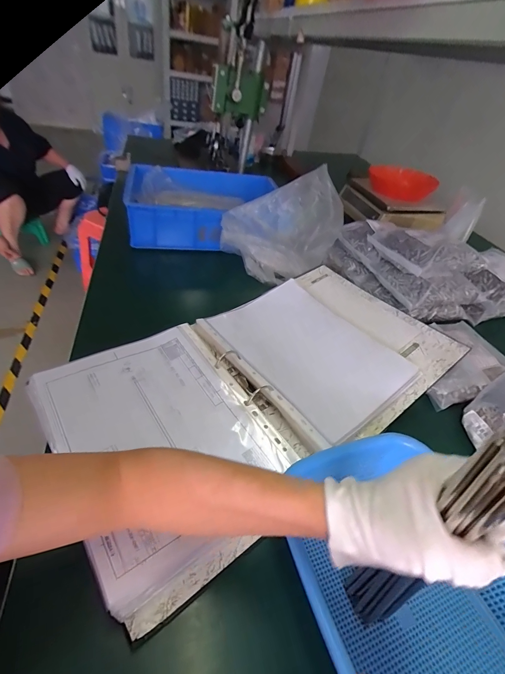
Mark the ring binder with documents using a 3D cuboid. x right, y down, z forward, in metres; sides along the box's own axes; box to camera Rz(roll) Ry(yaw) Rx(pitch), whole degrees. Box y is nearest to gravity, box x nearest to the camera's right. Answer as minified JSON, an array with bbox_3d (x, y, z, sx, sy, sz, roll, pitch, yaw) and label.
[{"bbox_3d":[0.033,0.056,0.514,0.604,0.051,0.321,-26,52,-30],"label":"ring binder with documents"}]

